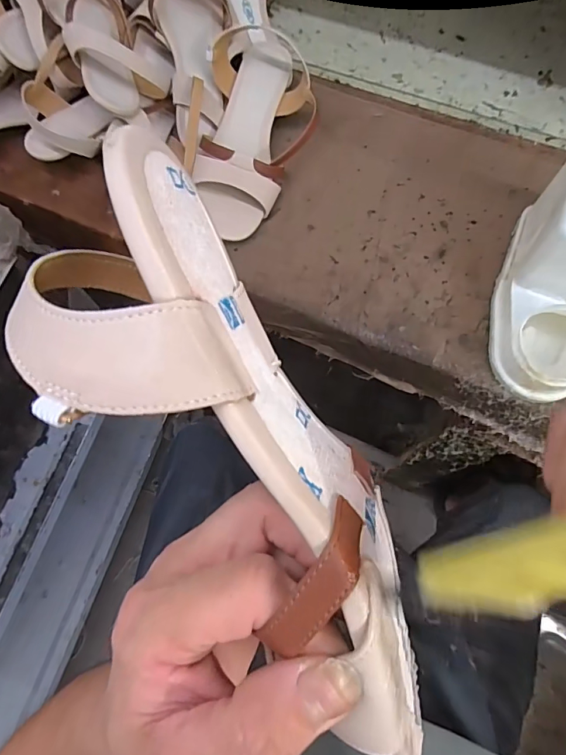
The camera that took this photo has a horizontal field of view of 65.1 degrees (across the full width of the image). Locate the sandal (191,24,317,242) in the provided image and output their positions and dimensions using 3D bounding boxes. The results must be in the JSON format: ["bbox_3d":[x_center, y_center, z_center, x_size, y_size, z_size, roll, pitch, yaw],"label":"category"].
[{"bbox_3d":[-0.025,-0.277,0.483,0.117,0.053,0.270,8,73,5],"label":"sandal"}]

